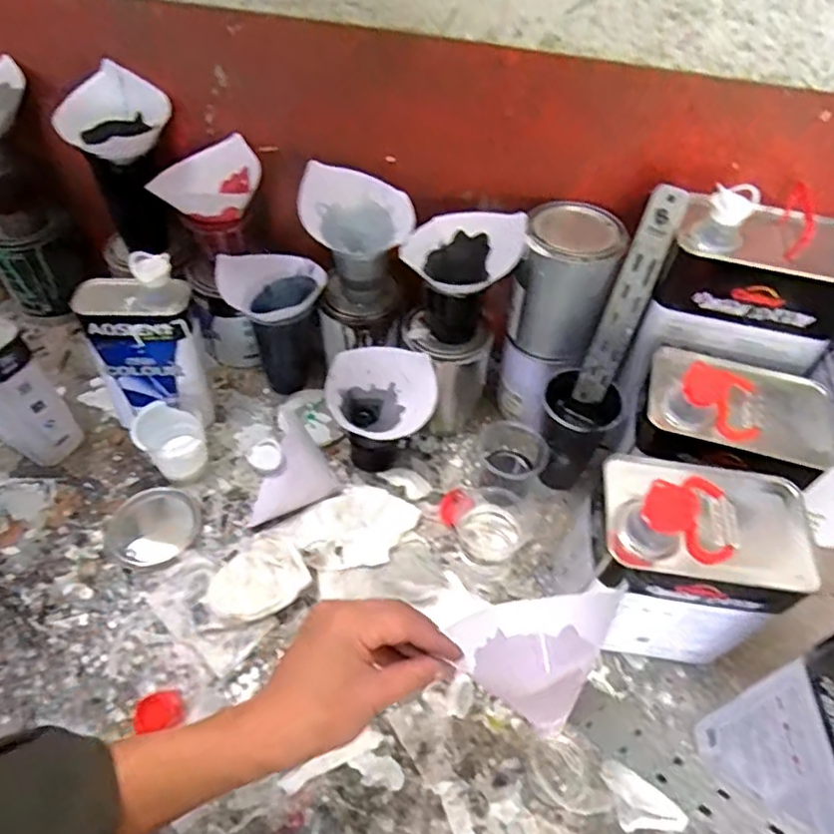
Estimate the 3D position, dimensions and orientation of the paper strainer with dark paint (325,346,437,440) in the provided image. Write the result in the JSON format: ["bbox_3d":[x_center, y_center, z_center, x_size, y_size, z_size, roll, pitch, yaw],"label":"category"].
[{"bbox_3d":[-0.038,-0.018,0.707,0.113,0.078,0.096,3,51,-1],"label":"paper strainer with dark paint"}]

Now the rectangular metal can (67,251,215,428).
[{"bbox_3d":[-0.304,-0.076,0.718,0.124,0.215,0.077,7,51,3],"label":"rectangular metal can"}]

